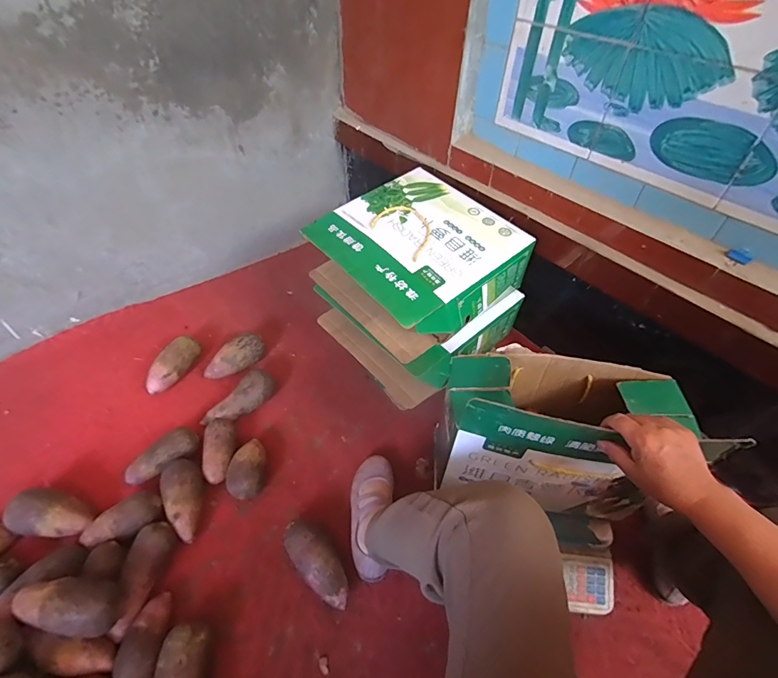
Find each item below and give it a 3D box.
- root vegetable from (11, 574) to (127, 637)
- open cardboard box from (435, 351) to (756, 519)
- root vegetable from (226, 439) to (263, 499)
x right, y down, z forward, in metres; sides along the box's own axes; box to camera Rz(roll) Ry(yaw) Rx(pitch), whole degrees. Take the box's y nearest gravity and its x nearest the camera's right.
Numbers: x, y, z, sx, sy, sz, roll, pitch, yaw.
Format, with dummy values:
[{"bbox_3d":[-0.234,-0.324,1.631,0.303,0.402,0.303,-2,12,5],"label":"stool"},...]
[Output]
[{"bbox_3d":[-0.515,0.422,0.665,0.147,0.060,0.080,7,48,4],"label":"root vegetable"},{"bbox_3d":[0.269,0.119,0.641,0.346,0.223,0.186,11,48,8],"label":"open cardboard box"},{"bbox_3d":[-0.308,0.287,0.904,0.077,0.067,0.130,-7,48,-8],"label":"root vegetable"}]

